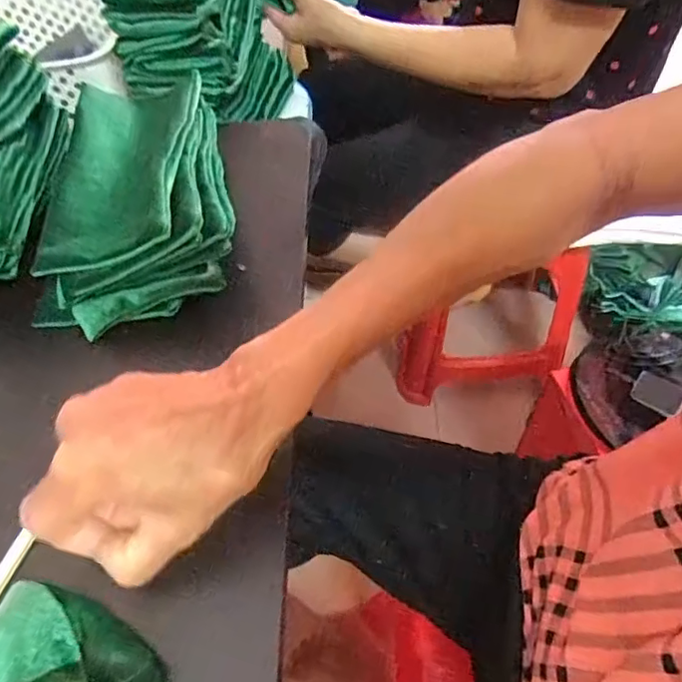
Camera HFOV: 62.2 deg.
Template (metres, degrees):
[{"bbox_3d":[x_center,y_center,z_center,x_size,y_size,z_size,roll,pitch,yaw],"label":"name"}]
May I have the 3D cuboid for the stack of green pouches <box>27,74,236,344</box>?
[{"bbox_3d":[-0.148,-0.104,0.393,0.134,0.064,0.189,-12,53,-6],"label":"stack of green pouches"}]

